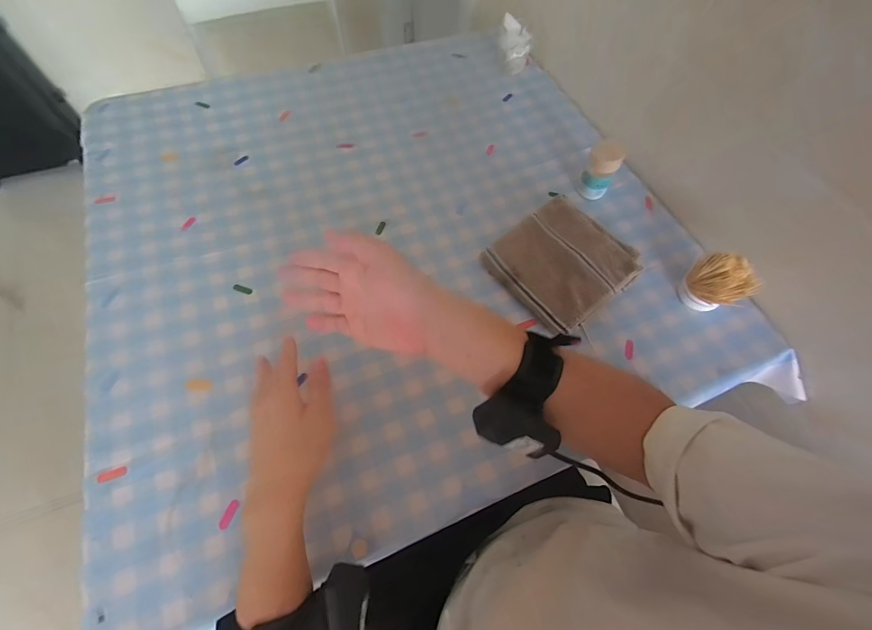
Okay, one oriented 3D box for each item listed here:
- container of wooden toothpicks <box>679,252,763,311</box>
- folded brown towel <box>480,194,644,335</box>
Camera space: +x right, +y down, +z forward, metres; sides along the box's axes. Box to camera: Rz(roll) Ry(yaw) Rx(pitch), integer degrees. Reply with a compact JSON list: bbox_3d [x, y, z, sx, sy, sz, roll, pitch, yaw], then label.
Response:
[{"bbox_3d":[0.381,-0.042,0.513,0.066,0.067,0.062,1,62,-2],"label":"container of wooden toothpicks"},{"bbox_3d":[0.178,-0.078,0.543,0.170,0.033,0.169,-34,69,-18],"label":"folded brown towel"}]

